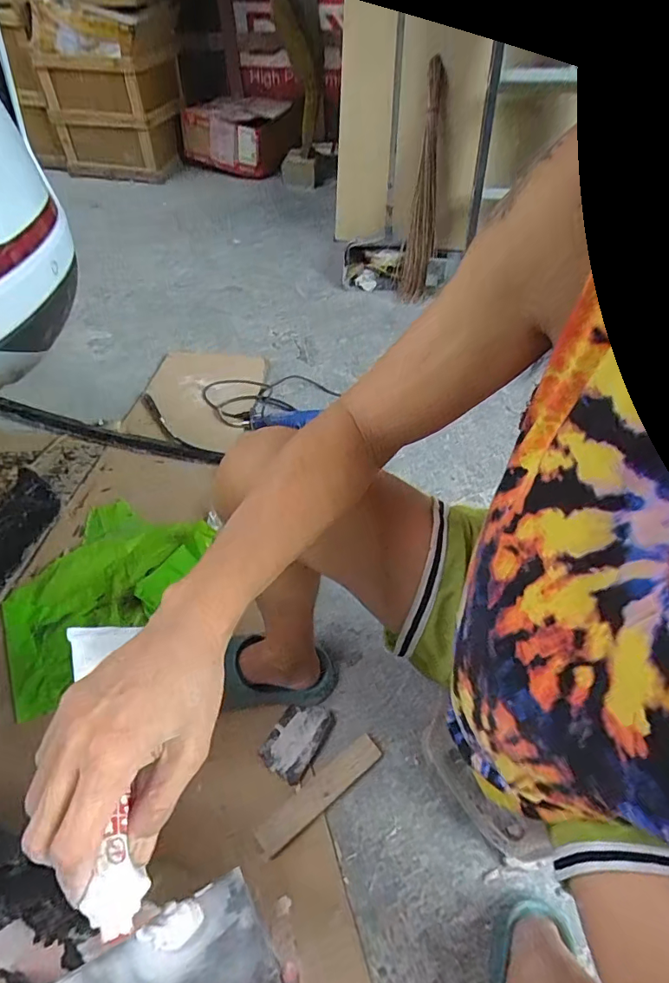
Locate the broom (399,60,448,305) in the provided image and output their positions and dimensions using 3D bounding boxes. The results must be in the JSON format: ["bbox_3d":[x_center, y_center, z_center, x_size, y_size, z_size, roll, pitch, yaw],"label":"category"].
[{"bbox_3d":[0.304,-1.006,1.629,0.104,0.721,0.098,6,13,6],"label":"broom"}]

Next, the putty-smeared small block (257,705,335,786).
[{"bbox_3d":[-0.055,0.371,0.734,0.075,0.010,0.111,26,53,21],"label":"putty-smeared small block"}]

